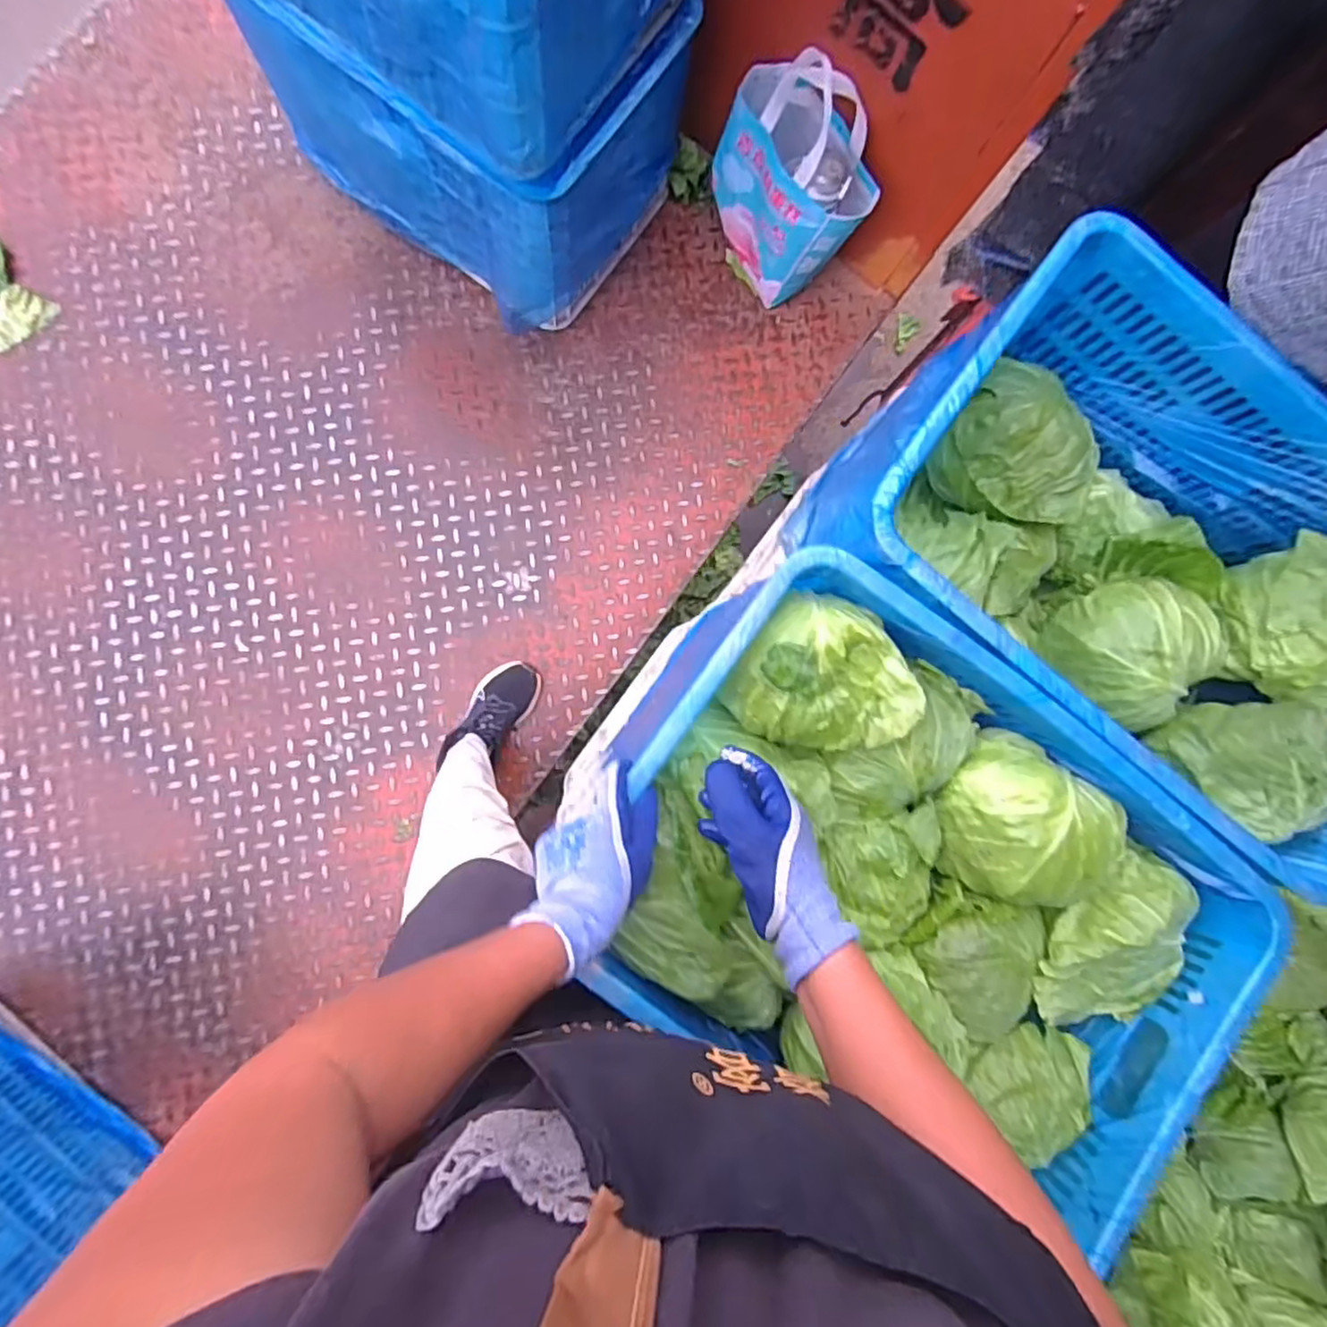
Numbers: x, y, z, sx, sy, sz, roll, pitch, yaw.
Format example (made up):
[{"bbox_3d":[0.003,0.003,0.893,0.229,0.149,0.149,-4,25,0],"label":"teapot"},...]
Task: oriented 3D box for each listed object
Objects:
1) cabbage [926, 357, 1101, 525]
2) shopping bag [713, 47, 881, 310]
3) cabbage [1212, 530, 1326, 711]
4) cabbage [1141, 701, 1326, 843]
[{"bbox_3d":[0.429,-0.253,0.812,0.129,0.112,0.195,-31,92,-6],"label":"cabbage"},{"bbox_3d":[0.215,-0.821,1.136,0.135,0.303,0.262,-42,93,-5],"label":"shopping bag"},{"bbox_3d":[0.721,-0.042,0.730,0.135,0.103,0.171,-34,94,-7],"label":"cabbage"},{"bbox_3d":[0.601,0.109,0.690,0.173,0.105,0.135,-2,89,-6],"label":"cabbage"}]

